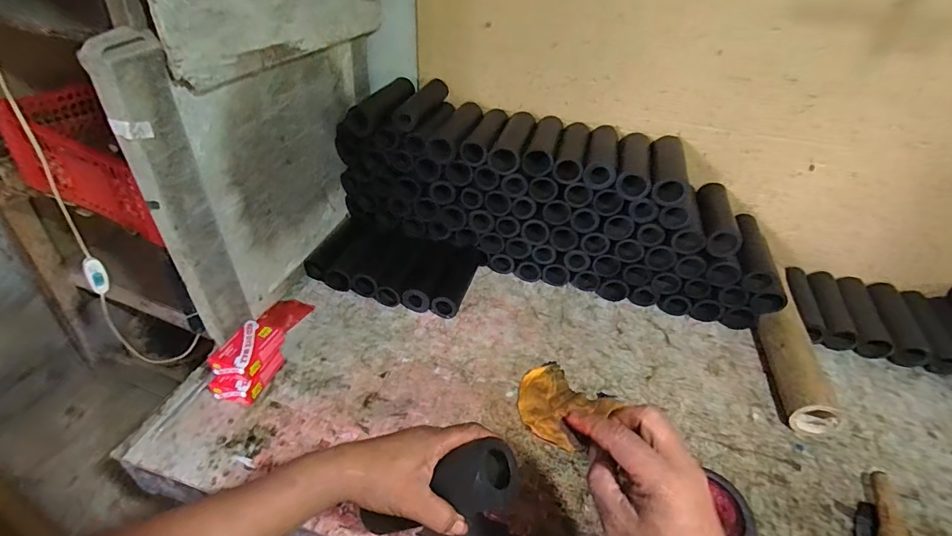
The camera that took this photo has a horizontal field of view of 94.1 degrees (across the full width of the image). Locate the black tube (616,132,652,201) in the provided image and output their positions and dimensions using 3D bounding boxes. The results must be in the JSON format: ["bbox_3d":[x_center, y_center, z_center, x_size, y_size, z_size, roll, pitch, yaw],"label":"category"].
[{"bbox_3d":[0.294,-0.195,0.835,0.058,0.055,0.189,12,38,10],"label":"black tube"}]

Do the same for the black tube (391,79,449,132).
[{"bbox_3d":[-0.106,-0.329,0.890,0.048,0.043,0.194,12,38,11],"label":"black tube"}]

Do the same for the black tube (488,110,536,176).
[{"bbox_3d":[0.075,-0.249,0.872,0.058,0.054,0.187,13,38,11],"label":"black tube"}]

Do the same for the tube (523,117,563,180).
[{"bbox_3d":[0.133,-0.242,0.872,0.055,0.047,0.196,11,38,9],"label":"tube"}]

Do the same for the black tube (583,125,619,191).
[{"bbox_3d":[0.238,-0.213,0.844,0.057,0.046,0.188,12,38,10],"label":"black tube"}]

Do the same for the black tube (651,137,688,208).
[{"bbox_3d":[0.352,-0.183,0.815,0.063,0.053,0.193,13,38,11],"label":"black tube"}]

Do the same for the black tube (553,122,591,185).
[{"bbox_3d":[0.187,-0.225,0.862,0.054,0.047,0.187,12,38,11],"label":"black tube"}]

